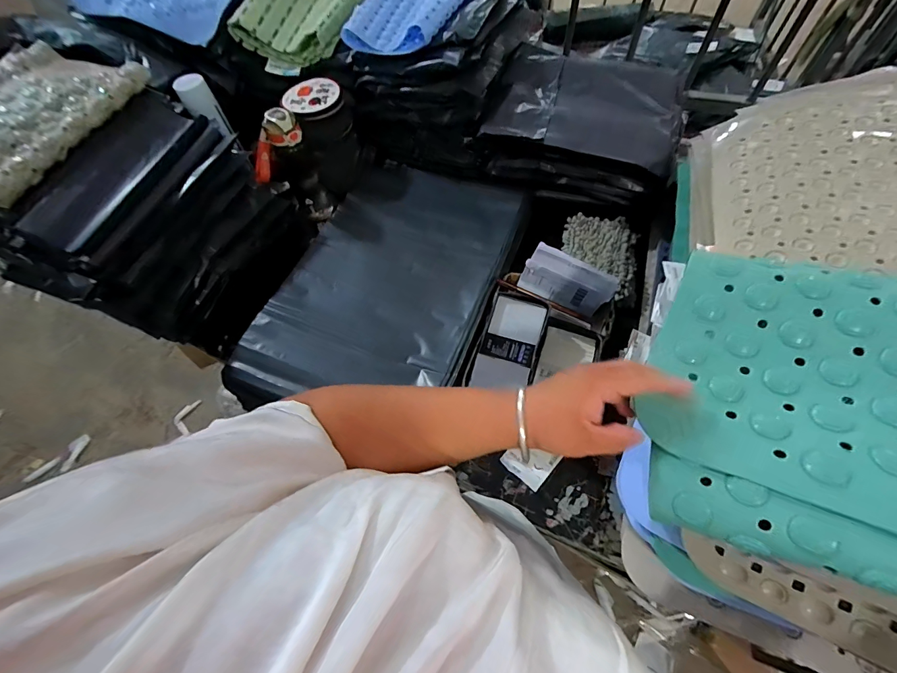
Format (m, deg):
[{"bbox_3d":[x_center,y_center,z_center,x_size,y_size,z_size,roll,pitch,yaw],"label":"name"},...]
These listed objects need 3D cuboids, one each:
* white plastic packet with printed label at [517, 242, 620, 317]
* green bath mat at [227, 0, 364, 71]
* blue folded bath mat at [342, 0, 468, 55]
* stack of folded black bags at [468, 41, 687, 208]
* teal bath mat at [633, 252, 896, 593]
[{"bbox_3d":[0.223,-0.107,0.724,0.161,0.093,0.024,27,48,7],"label":"white plastic packet with printed label"},{"bbox_3d":[-0.347,-0.856,0.976,0.258,0.110,0.403,10,61,10],"label":"green bath mat"},{"bbox_3d":[-0.062,-0.768,0.874,0.241,0.072,0.371,20,63,14],"label":"blue folded bath mat"},{"bbox_3d":[0.301,-0.475,0.896,0.422,0.169,0.321,19,63,14],"label":"stack of folded black bags"},{"bbox_3d":[0.421,0.078,0.280,0.470,0.109,0.256,17,63,13],"label":"teal bath mat"}]

